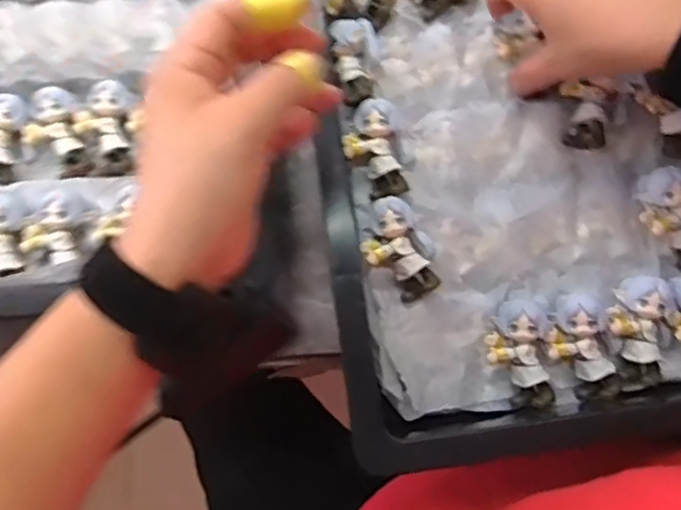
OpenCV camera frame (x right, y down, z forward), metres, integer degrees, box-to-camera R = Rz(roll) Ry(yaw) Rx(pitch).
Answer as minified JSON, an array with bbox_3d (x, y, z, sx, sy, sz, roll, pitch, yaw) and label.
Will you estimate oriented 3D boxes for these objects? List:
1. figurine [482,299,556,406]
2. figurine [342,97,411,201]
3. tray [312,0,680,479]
[{"bbox_3d":[0.106,0.059,0.401,0.034,0.024,0.063,-12,92,-2],"label":"figurine"},{"bbox_3d":[0.024,-0.066,0.432,0.037,0.030,0.061,-21,79,-4],"label":"figurine"},{"bbox_3d":[0.137,-0.129,0.424,0.329,0.070,0.479,-8,78,-1],"label":"tray"}]

